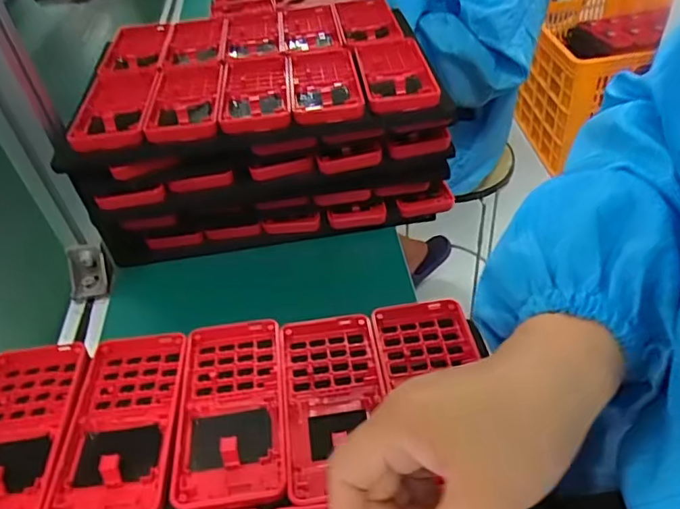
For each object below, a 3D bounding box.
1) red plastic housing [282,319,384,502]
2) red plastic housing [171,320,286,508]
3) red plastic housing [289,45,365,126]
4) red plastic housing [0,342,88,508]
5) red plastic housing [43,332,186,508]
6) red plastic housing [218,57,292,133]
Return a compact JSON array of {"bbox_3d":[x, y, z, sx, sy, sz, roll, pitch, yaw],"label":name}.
[{"bbox_3d":[-0.004,0.087,0.326,0.061,0.011,0.121,-7,43,-2],"label":"red plastic housing"},{"bbox_3d":[-0.067,0.092,0.327,0.062,0.019,0.123,-8,43,-2],"label":"red plastic housing"},{"bbox_3d":[-0.015,-0.162,0.495,0.060,0.014,0.134,-8,44,0],"label":"red plastic housing"},{"bbox_3d":[-0.200,0.109,0.328,0.070,0.016,0.127,-7,43,-1],"label":"red plastic housing"},{"bbox_3d":[-0.133,0.100,0.326,0.063,0.016,0.123,-7,43,-1],"label":"red plastic housing"},{"bbox_3d":[-0.076,-0.152,0.493,0.060,0.013,0.128,-8,44,1],"label":"red plastic housing"}]

